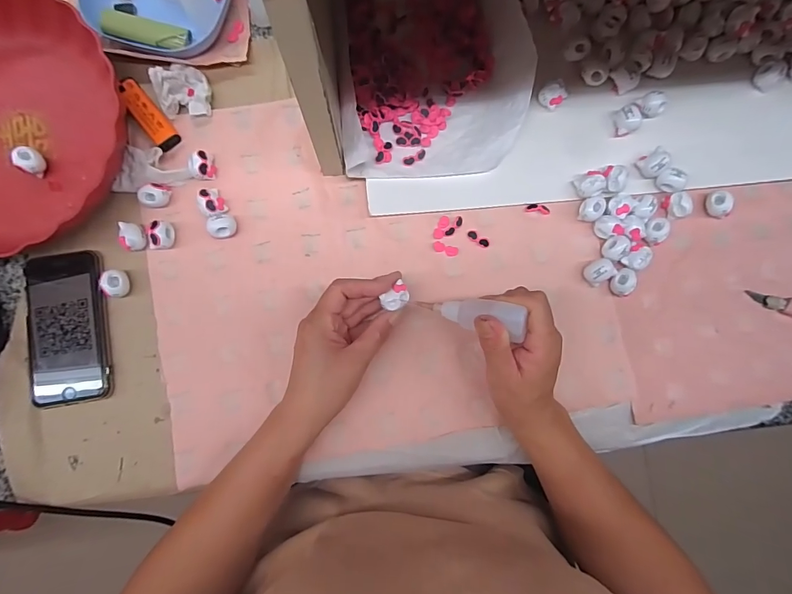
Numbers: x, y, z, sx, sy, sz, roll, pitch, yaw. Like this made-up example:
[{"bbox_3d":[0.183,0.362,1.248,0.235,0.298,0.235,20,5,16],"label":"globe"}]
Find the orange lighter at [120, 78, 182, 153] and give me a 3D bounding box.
[{"bbox_3d":[-0.241,-0.178,0.388,0.023,0.019,0.075,-39,83,-7],"label":"orange lighter"}]

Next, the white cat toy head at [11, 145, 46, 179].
[{"bbox_3d":[-0.338,-0.125,0.371,0.018,0.022,0.021,28,81,4],"label":"white cat toy head"}]

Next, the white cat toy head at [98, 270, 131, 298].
[{"bbox_3d":[-0.257,-0.013,0.365,0.019,0.016,0.025,30,81,4],"label":"white cat toy head"}]

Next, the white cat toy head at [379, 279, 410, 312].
[{"bbox_3d":[0.000,0.000,0.349,0.026,0.009,0.018,-37,83,-7],"label":"white cat toy head"}]

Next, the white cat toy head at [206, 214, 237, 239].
[{"bbox_3d":[-0.163,-0.066,0.376,0.023,0.017,0.021,0,80,-1],"label":"white cat toy head"}]

